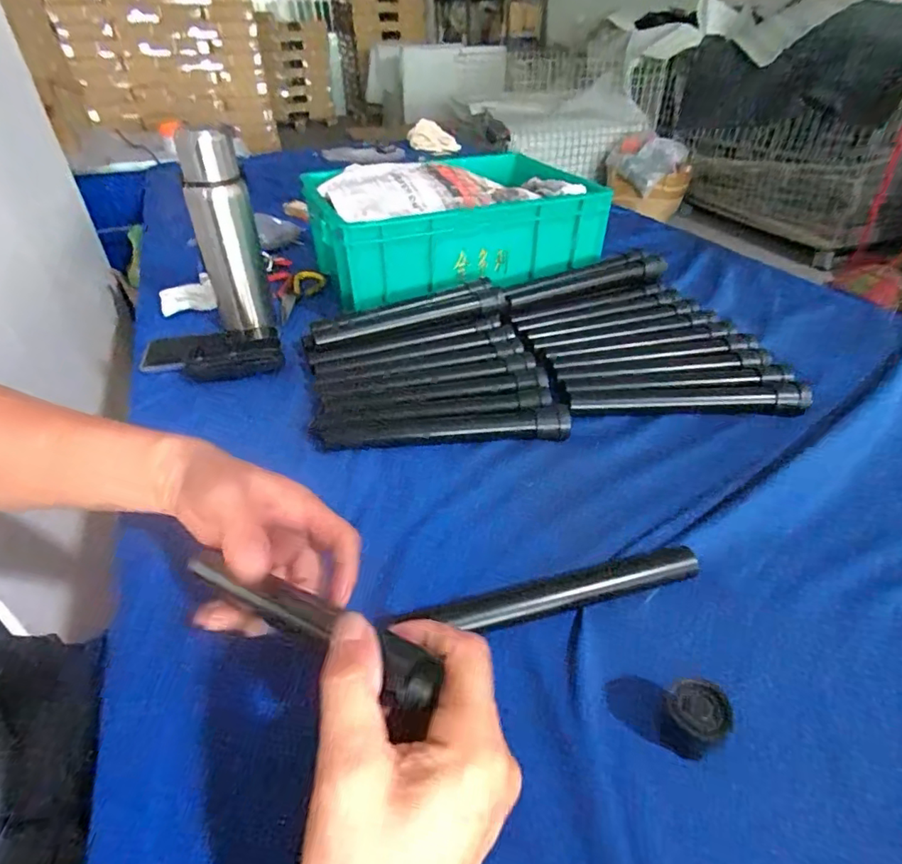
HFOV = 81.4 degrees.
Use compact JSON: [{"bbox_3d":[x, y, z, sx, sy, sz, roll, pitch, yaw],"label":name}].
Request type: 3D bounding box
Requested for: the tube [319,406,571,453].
[{"bbox_3d":[-0.005,-0.002,0.526,0.245,0.024,0.031,-4,37,-3],"label":"tube"}]

